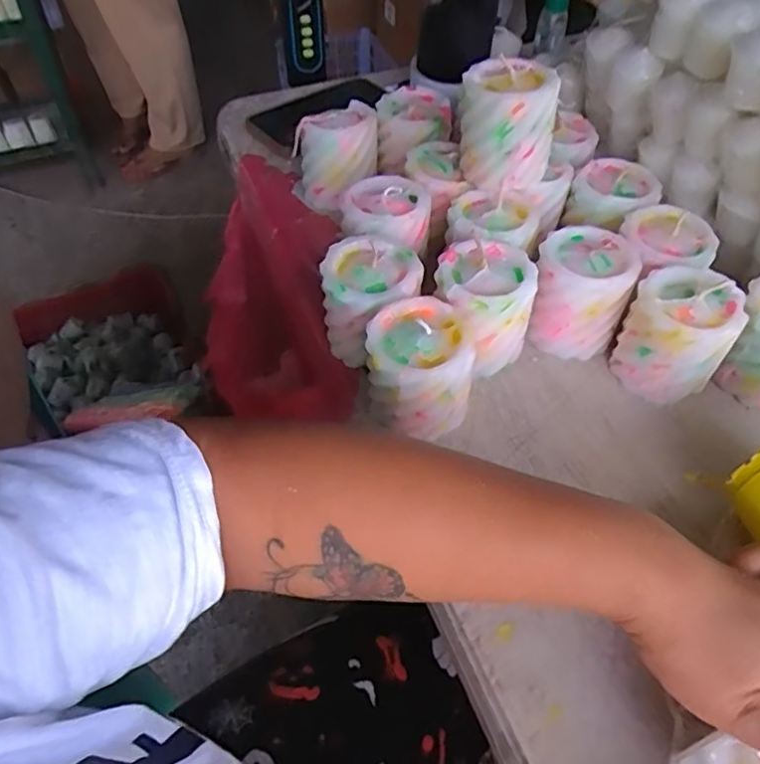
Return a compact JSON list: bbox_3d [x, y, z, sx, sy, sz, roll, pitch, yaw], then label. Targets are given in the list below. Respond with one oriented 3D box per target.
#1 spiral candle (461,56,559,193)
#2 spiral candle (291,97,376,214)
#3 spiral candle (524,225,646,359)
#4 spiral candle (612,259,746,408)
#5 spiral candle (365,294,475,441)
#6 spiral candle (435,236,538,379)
[{"bbox_3d":[0.095,-0.191,0.467,0.069,0.075,0.066,10,52,8],"label":"spiral candle"},{"bbox_3d":[-0.039,-0.205,0.565,0.072,0.074,0.051,-8,51,-6],"label":"spiral candle"},{"bbox_3d":[0.147,-0.067,0.457,0.067,0.069,0.073,18,53,14],"label":"spiral candle"},{"bbox_3d":[0.202,-0.032,0.427,0.065,0.079,0.062,0,51,0],"label":"spiral candle"},{"bbox_3d":[0.024,-0.009,0.403,0.063,0.061,0.070,-6,51,-4],"label":"spiral candle"},{"bbox_3d":[0.072,-0.052,0.439,0.067,0.068,0.080,10,52,8],"label":"spiral candle"}]

